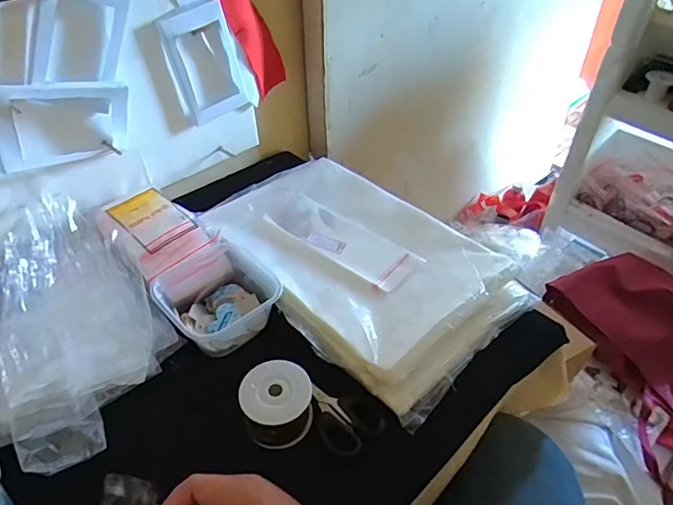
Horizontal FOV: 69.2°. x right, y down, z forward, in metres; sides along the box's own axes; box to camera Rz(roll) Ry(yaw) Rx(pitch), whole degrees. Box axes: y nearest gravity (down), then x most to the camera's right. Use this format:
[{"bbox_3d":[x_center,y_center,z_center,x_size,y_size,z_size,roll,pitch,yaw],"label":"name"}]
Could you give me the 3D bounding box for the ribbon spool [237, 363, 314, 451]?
[{"bbox_3d":[-0.057,0.150,0.472,0.066,0.052,0.070,0,42,0],"label":"ribbon spool"}]

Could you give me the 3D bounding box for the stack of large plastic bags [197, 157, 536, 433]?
[{"bbox_3d":[0.020,0.004,0.624,0.245,0.046,0.385,-34,52,-32],"label":"stack of large plastic bags"}]

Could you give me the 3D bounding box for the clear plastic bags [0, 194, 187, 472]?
[{"bbox_3d":[-0.293,0.069,0.513,0.181,0.078,0.298,-28,49,-28],"label":"clear plastic bags"}]

